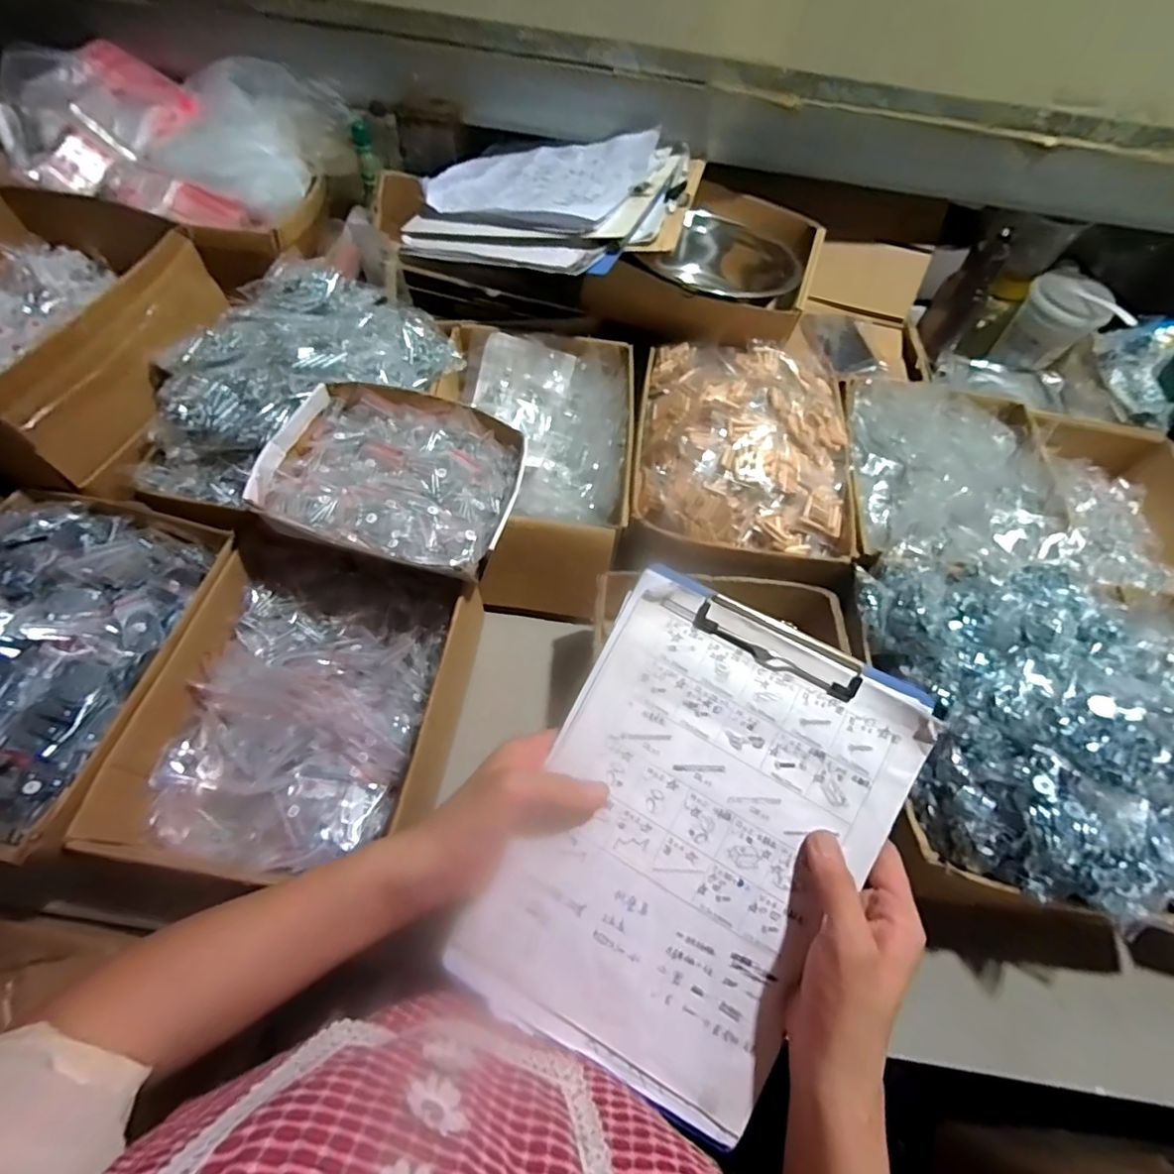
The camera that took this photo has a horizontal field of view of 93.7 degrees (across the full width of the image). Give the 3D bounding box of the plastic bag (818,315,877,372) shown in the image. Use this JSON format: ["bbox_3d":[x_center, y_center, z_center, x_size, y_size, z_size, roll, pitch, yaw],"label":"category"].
[{"bbox_3d":[0.377,-0.355,0.804,0.069,0.014,0.131,1,60,-3],"label":"plastic bag"}]

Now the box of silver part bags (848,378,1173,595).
[{"bbox_3d":[0.563,-0.128,0.715,0.482,0.124,0.287,4,60,-2],"label":"box of silver part bags"}]

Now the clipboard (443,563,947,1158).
[{"bbox_3d":[0.068,0.161,0.364,0.210,0.011,0.302,27,83,8],"label":"clipboard"}]

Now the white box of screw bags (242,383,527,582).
[{"bbox_3d":[-0.189,-0.108,0.568,0.242,0.067,0.187,15,60,4],"label":"white box of screw bags"}]

